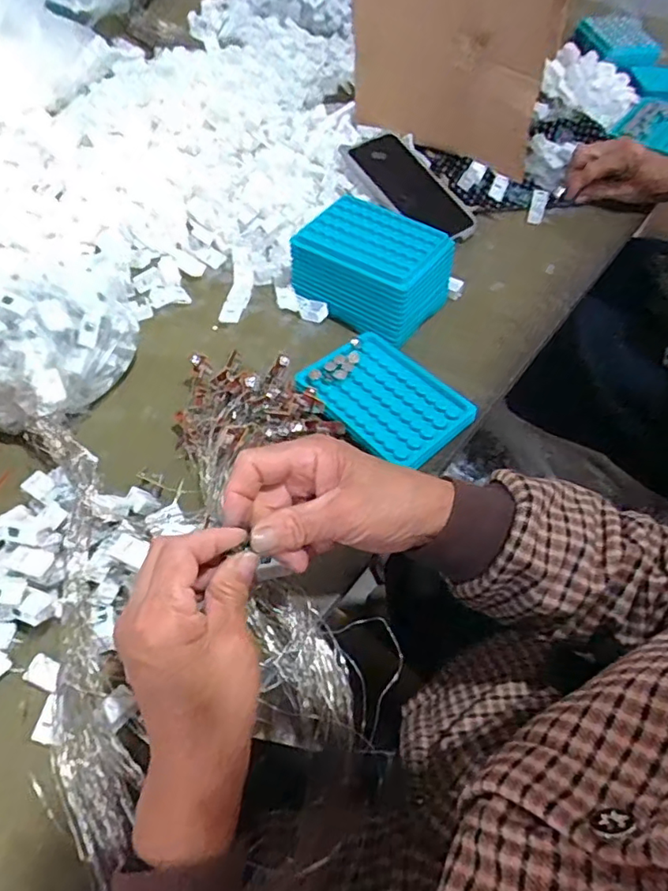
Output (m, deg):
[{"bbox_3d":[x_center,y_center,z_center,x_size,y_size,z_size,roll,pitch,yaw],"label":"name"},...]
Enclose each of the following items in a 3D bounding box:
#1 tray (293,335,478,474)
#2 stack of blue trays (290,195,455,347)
[{"bbox_3d":[0.045,-0.042,0.499,0.097,0.008,0.132,-37,64,-23],"label":"tray"},{"bbox_3d":[0.042,-0.171,0.563,0.145,0.062,0.098,34,61,21],"label":"stack of blue trays"}]

